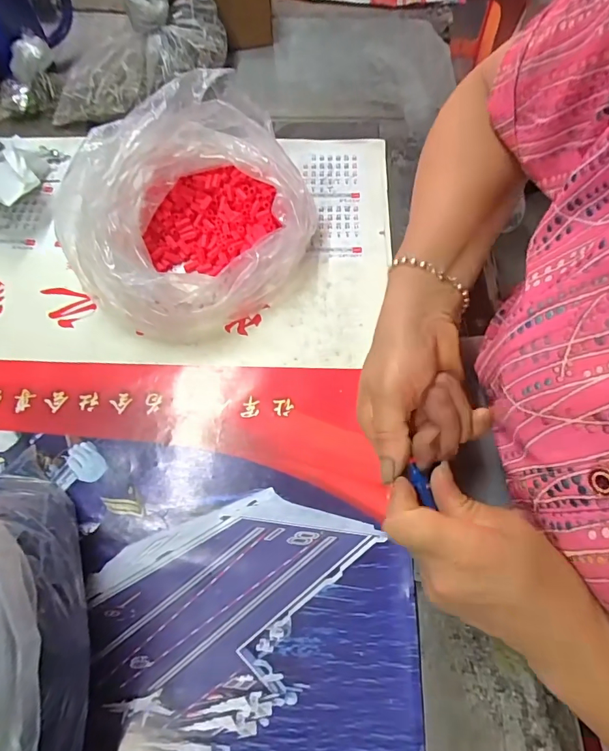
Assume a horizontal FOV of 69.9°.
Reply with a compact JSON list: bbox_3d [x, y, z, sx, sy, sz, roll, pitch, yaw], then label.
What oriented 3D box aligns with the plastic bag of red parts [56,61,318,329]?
[{"bbox_3d":[-0.097,-0.148,0.394,0.225,0.090,0.190,-33,72,-14],"label":"plastic bag of red parts"}]

